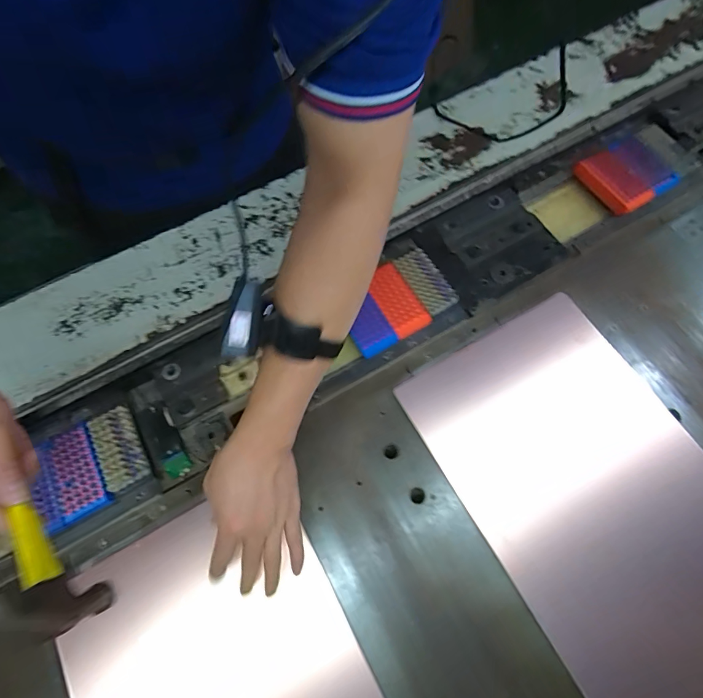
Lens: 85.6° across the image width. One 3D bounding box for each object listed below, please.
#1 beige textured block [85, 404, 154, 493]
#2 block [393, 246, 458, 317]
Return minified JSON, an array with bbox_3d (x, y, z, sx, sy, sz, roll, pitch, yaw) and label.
[{"bbox_3d":[-0.300,0.126,0.489,0.051,0.020,0.101,-28,72,-7],"label":"beige textured block"},{"bbox_3d":[0.105,-0.099,0.556,0.051,0.020,0.104,-29,72,-8],"label":"block"}]

